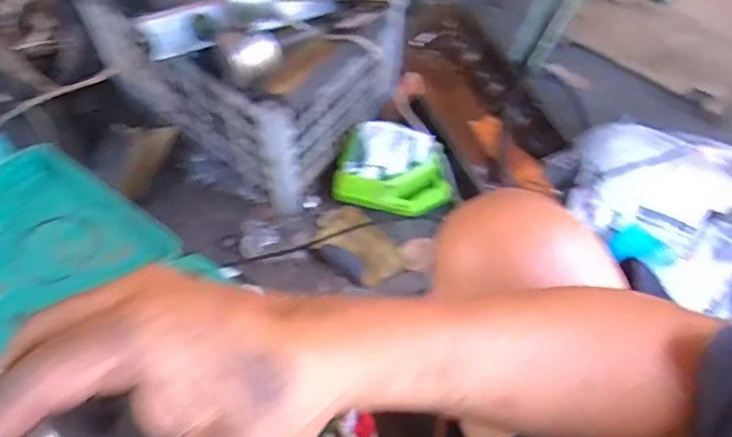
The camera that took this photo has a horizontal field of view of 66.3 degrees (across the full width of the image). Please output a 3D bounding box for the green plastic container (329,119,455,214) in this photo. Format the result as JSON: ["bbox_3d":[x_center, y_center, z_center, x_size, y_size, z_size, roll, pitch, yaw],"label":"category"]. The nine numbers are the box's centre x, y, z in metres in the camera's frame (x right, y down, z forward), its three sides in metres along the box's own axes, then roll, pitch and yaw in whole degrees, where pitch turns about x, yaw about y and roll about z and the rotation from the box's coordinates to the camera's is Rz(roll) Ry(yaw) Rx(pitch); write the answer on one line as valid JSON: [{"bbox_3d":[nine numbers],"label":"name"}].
[{"bbox_3d":[0.046,-0.080,0.899,0.186,0.082,0.120,15,62,6],"label":"green plastic container"}]

